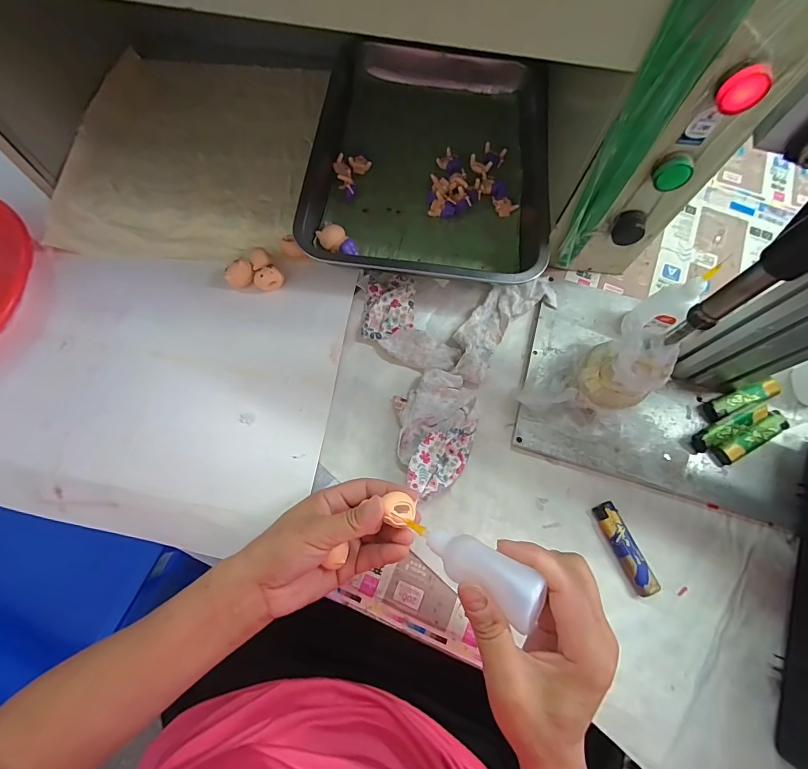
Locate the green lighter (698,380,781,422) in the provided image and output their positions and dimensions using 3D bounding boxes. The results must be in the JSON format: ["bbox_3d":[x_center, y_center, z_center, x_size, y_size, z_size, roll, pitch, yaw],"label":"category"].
[{"bbox_3d":[0.341,0.015,0.396,0.082,0.008,0.021,-21,51,-5],"label":"green lighter"}]

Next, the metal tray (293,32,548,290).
[{"bbox_3d":[0.036,-0.276,0.466,0.265,0.044,0.337,8,73,1],"label":"metal tray"}]

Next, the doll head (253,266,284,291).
[{"bbox_3d":[-0.145,-0.113,0.419,0.030,0.019,0.018,-9,73,-4],"label":"doll head"}]

